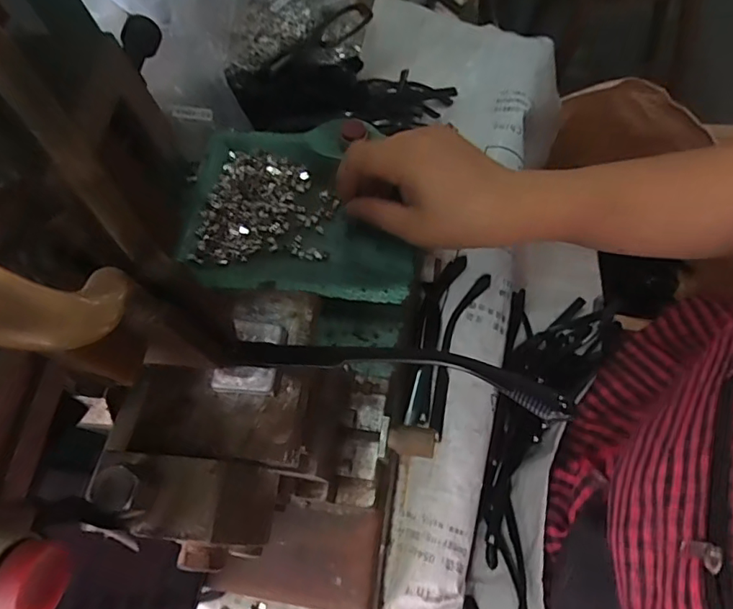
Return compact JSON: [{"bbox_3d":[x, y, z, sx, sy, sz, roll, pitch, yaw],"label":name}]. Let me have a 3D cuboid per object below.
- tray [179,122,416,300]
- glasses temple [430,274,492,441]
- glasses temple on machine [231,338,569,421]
[{"bbox_3d":[-0.058,-0.085,0.438,0.192,0.035,0.180,4,67,4],"label":"tray"},{"bbox_3d":[0.074,0.037,0.434,0.022,0.005,0.152,18,70,13],"label":"glasses temple"},{"bbox_3d":[0.008,0.024,0.204,0.138,0.010,0.020,6,66,23],"label":"glasses temple on machine"}]

